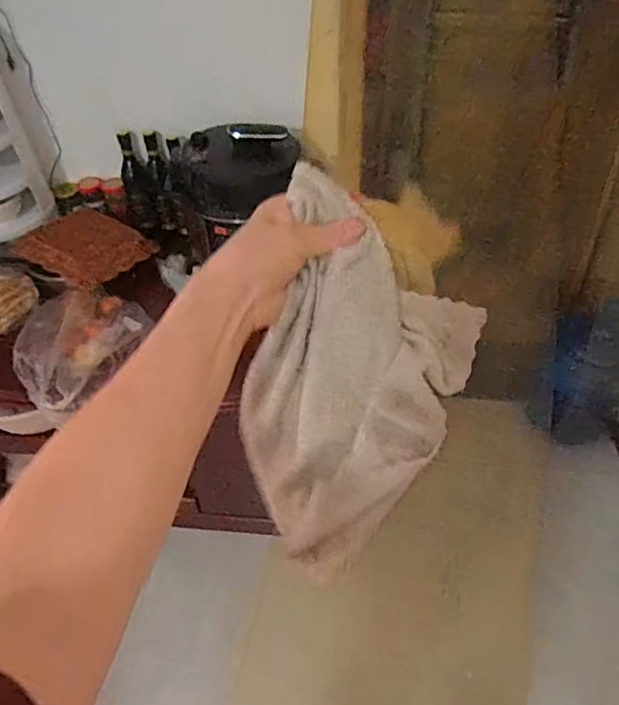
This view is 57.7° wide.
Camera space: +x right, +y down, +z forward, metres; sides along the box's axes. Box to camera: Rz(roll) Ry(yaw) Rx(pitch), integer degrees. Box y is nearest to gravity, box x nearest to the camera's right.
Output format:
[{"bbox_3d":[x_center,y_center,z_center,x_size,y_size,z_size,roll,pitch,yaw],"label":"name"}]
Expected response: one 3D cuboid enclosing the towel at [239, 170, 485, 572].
[{"bbox_3d":[0.029,0.021,0.420,0.151,0.260,0.045,20,11,18],"label":"towel"}]

